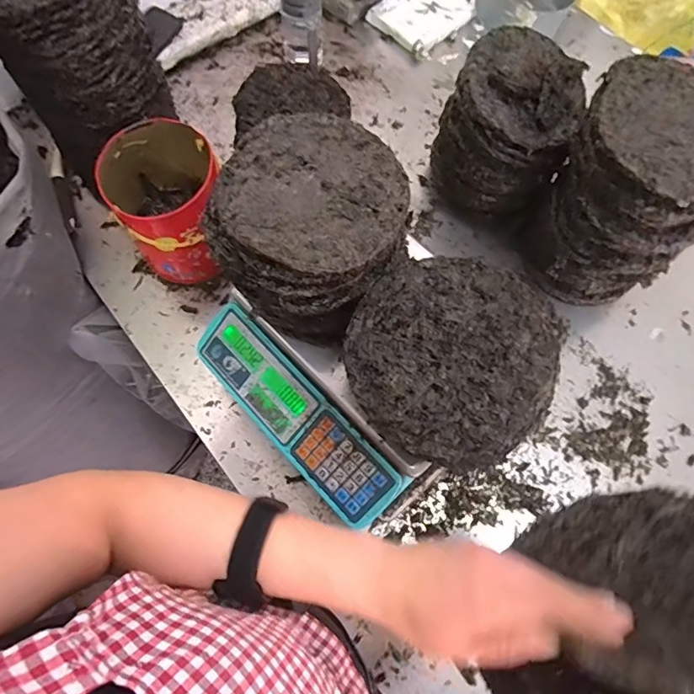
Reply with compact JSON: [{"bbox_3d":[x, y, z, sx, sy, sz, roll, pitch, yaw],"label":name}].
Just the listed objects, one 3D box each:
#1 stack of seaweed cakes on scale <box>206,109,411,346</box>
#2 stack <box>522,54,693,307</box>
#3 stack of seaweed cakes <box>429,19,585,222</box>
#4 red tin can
[{"bbox_3d":[-0.037,-0.137,0.536,0.192,0.115,0.217,18,70,6],"label":"stack of seaweed cakes on scale"},{"bbox_3d":[0.401,-0.218,0.698,0.200,0.286,0.221,18,70,6],"label":"stack"},{"bbox_3d":[0.246,-0.343,0.765,0.189,0.232,0.189,14,69,5],"label":"stack of seaweed cakes"},{"bbox_3d":[-0.260,-0.209,0.725,0.155,0.185,0.160,0,69,-1],"label":"red tin can"}]

